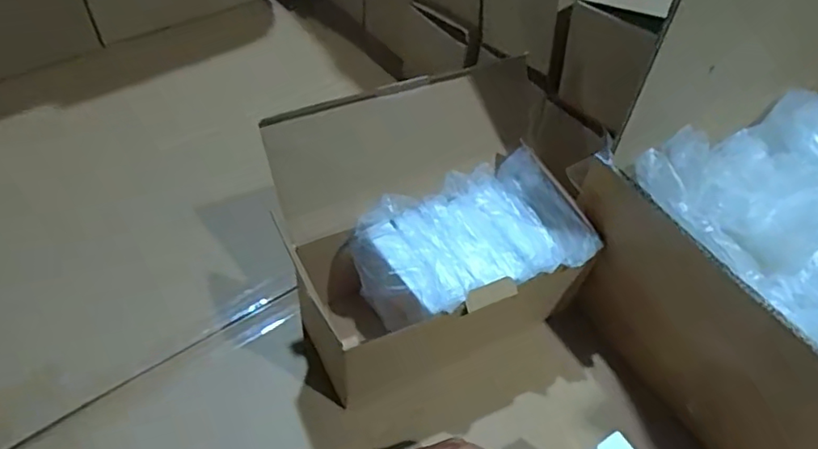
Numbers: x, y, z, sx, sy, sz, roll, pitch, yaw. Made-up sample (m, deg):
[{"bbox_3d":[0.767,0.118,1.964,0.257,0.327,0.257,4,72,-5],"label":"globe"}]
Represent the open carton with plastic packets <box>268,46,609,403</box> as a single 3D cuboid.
[{"bbox_3d":[0.019,0.003,0.447,0.218,0.172,0.150,-16,55,-16],"label":"open carton with plastic packets"}]

